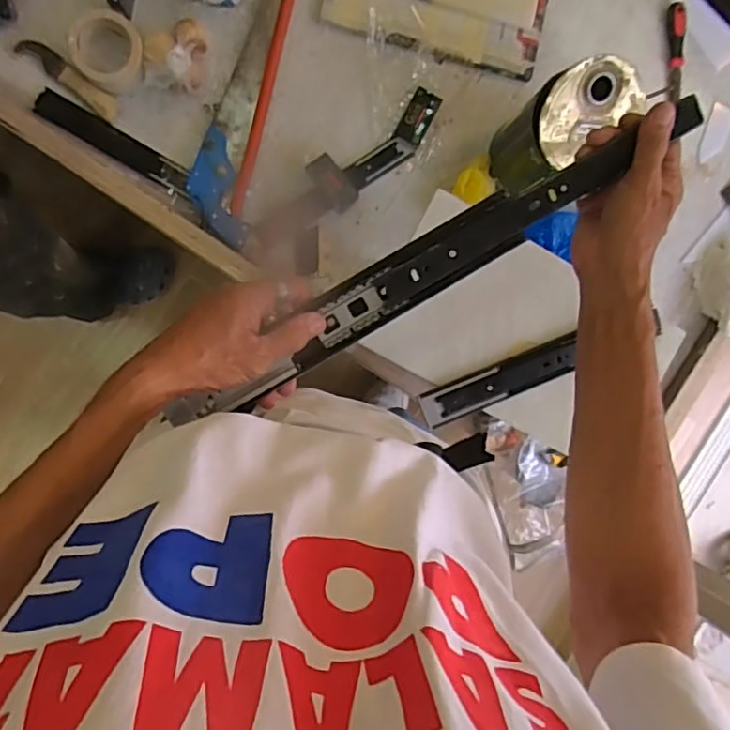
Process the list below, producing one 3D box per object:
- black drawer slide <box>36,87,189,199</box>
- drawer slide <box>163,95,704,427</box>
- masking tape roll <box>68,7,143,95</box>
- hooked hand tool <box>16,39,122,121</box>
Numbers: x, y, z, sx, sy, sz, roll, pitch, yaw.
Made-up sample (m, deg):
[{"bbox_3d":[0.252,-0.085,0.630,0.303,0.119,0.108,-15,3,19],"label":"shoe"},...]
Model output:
[{"bbox_3d":[-0.399,-0.357,0.964,0.268,0.011,0.046,29,89,-7],"label":"black drawer slide"},{"bbox_3d":[0.055,-0.079,0.446,0.444,0.018,0.034,-32,91,-2],"label":"drawer slide"},{"bbox_3d":[-0.406,-0.495,0.944,0.104,0.041,0.113,0,93,-7],"label":"masking tape roll"},{"bbox_3d":[-0.471,-0.460,0.950,0.182,0.013,0.036,37,84,-4],"label":"hooked hand tool"}]

